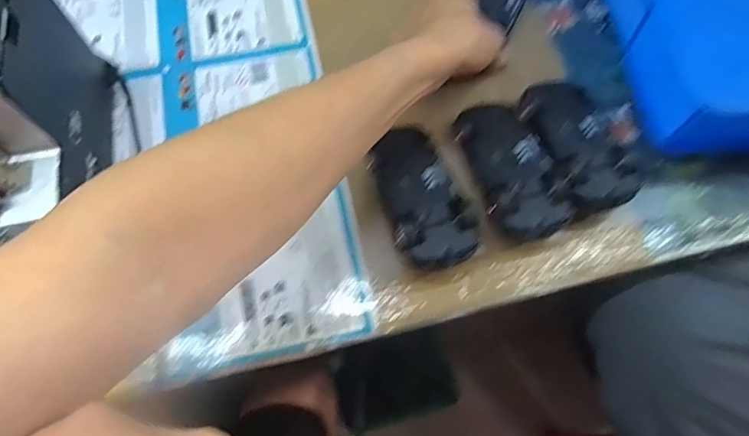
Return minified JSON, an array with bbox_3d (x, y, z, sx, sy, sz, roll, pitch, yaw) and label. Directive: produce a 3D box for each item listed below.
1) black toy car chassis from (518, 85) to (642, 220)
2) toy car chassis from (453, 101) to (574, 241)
[{"bbox_3d":[0.166,-0.062,0.425,0.072,0.027,0.127,-10,63,-6],"label":"black toy car chassis"},{"bbox_3d":[0.113,-0.042,0.420,0.061,0.032,0.129,-12,63,-6],"label":"toy car chassis"}]

